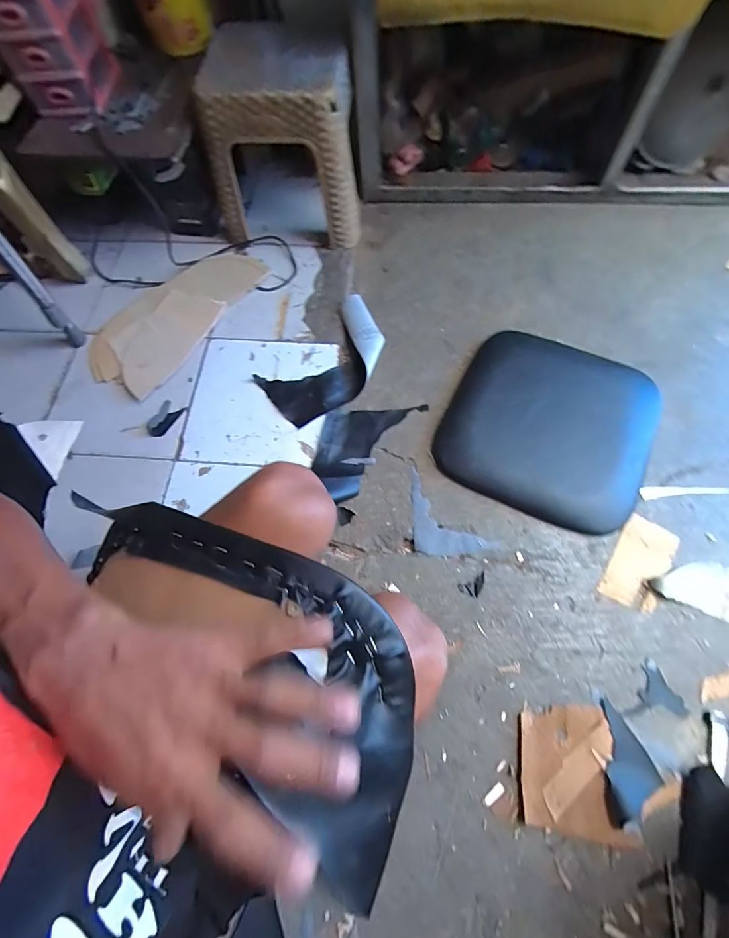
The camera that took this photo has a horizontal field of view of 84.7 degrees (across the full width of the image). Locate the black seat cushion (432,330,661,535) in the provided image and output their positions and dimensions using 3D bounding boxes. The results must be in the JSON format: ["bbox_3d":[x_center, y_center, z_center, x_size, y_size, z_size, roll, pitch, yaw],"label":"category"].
[{"bbox_3d":[0.349,-0.089,0.761,0.366,0.045,0.364,24,71,12],"label":"black seat cushion"}]

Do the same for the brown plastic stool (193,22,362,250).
[{"bbox_3d":[-0.184,-0.708,0.898,0.318,0.299,0.276,-6,68,1],"label":"brown plastic stool"}]

